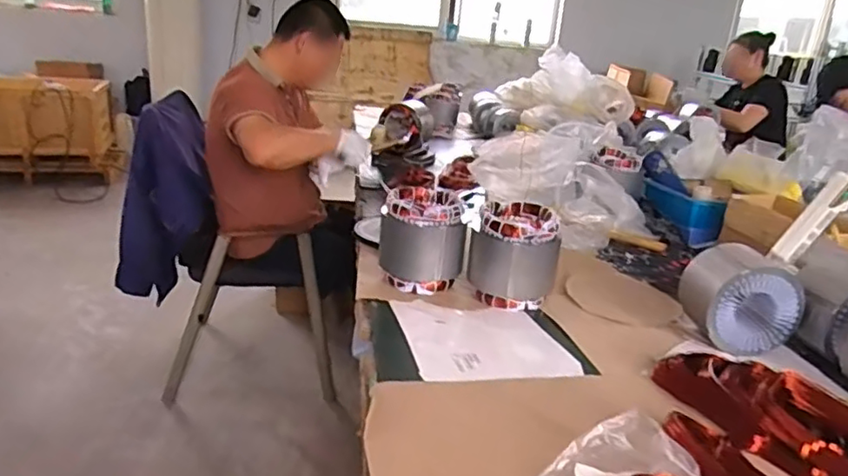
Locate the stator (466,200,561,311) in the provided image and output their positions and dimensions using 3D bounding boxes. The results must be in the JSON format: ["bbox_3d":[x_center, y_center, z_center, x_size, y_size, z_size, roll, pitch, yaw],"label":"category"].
[{"bbox_3d":[0.161,0.031,1.109,0.154,0.159,0.141,7,20,6],"label":"stator"}]

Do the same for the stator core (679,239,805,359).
[{"bbox_3d":[0.525,0.098,1.021,0.163,0.143,0.119,5,20,0],"label":"stator core"}]

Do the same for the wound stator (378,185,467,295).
[{"bbox_3d":[-0.002,-0.002,1.140,0.153,0.156,0.140,5,20,1],"label":"wound stator"}]

